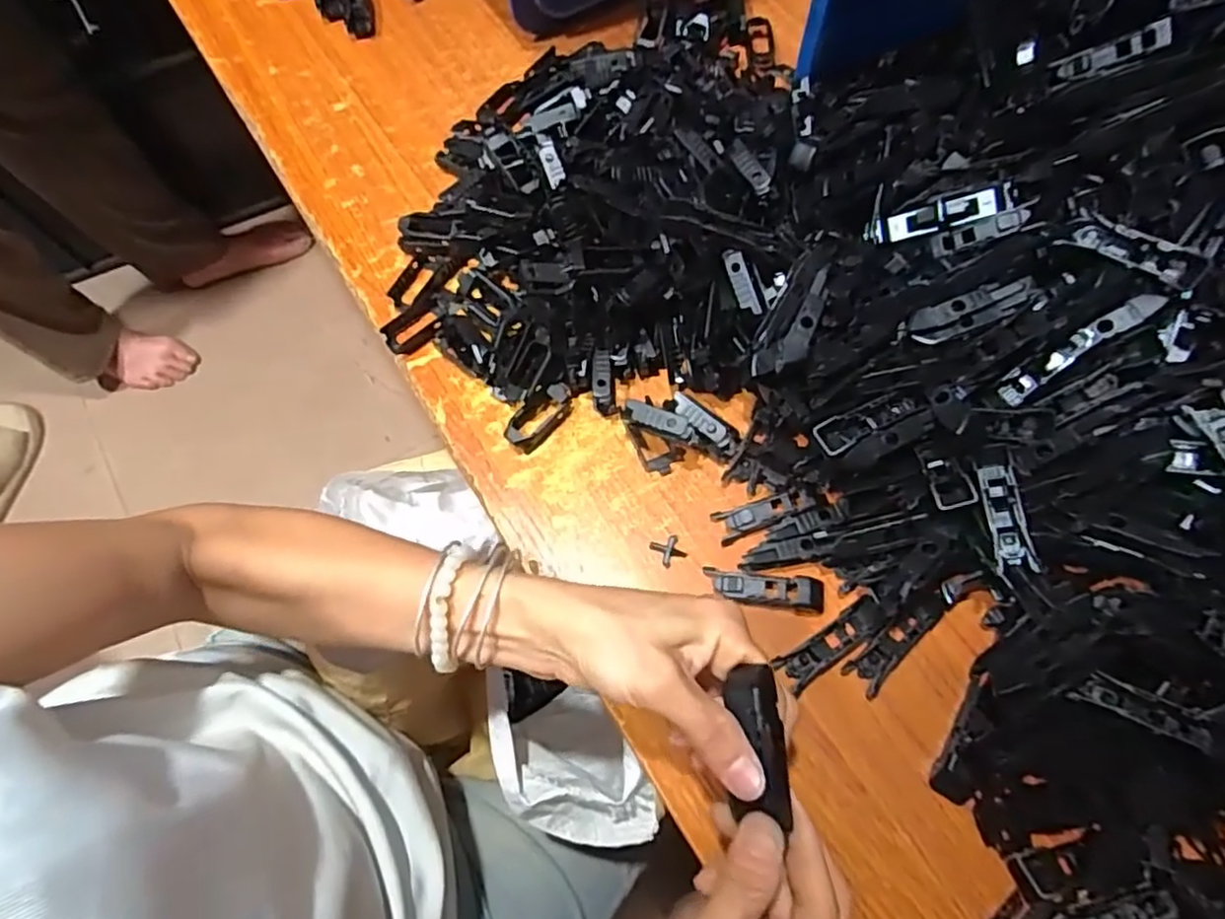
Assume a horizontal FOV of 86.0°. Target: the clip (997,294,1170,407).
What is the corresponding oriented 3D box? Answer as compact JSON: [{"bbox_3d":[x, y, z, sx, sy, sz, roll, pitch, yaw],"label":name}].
[{"bbox_3d":[0.257,-0.061,0.364,0.086,0.011,0.016,-39,68,26],"label":"clip"}]

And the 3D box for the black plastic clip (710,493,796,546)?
[{"bbox_3d":[0.086,0.034,0.396,0.047,0.013,0.020,-20,69,-5],"label":"black plastic clip"}]

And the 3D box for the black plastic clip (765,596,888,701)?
[{"bbox_3d":[0.122,0.102,0.366,0.068,0.010,0.021,-34,71,-10],"label":"black plastic clip"}]

